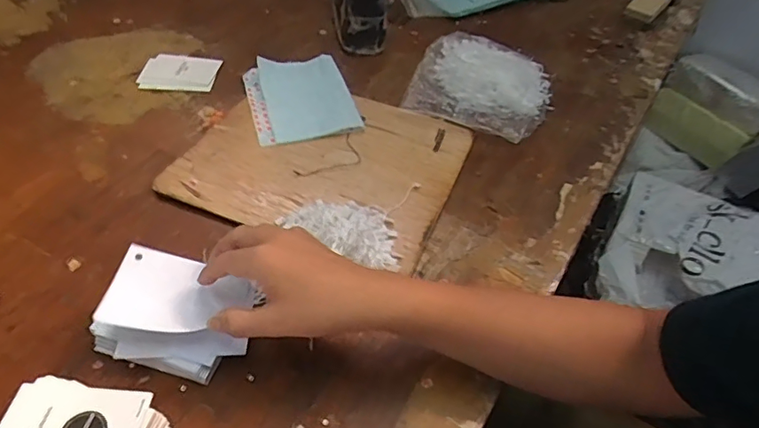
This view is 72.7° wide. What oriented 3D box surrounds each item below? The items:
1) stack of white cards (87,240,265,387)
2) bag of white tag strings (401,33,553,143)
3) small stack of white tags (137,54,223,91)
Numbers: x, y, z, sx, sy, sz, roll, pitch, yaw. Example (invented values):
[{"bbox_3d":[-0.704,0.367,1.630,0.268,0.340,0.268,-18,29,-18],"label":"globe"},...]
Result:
[{"bbox_3d":[-0.159,0.078,0.406,0.111,0.048,0.076,16,49,8],"label":"stack of white cards"},{"bbox_3d":[0.136,-0.171,0.674,0.172,0.039,0.175,19,50,10],"label":"bag of white tag strings"},{"bbox_3d":[-0.256,-0.184,0.665,0.093,0.006,0.073,5,48,-2],"label":"small stack of white tags"}]

